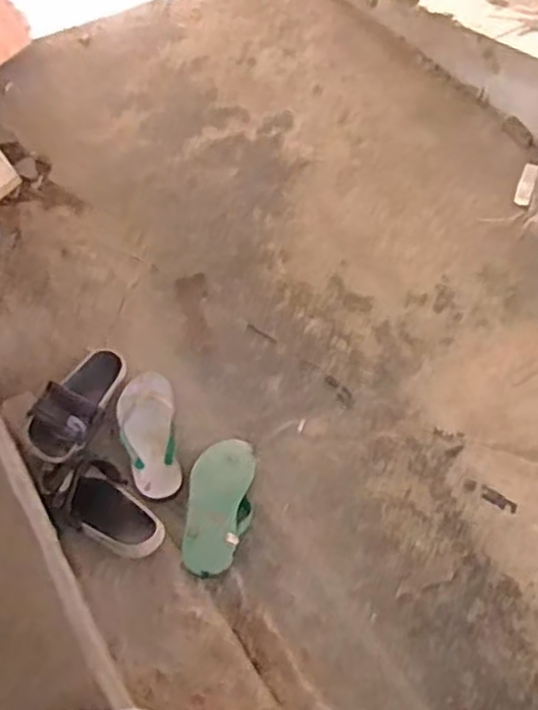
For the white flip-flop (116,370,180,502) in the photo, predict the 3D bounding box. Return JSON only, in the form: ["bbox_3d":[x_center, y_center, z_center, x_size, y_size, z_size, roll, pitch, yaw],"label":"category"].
[{"bbox_3d":[-0.211,0.128,1.260,0.092,0.037,0.244,-8,53,-2],"label":"white flip-flop"}]

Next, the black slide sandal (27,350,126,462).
[{"bbox_3d":[-0.330,0.077,1.257,0.119,0.058,0.239,19,54,24],"label":"black slide sandal"}]

